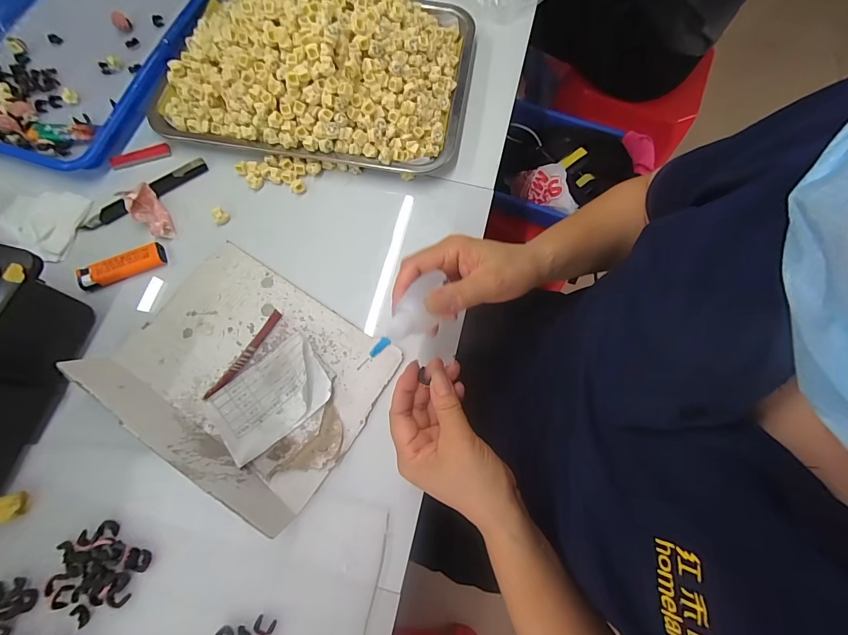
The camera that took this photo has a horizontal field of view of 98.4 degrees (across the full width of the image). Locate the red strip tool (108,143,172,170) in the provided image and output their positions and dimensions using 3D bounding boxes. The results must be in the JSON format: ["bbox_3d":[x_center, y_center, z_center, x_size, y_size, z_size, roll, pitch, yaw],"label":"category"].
[{"bbox_3d":[-0.326,-0.187,0.422,0.067,0.006,0.016,-17,74,-6],"label":"red strip tool"}]

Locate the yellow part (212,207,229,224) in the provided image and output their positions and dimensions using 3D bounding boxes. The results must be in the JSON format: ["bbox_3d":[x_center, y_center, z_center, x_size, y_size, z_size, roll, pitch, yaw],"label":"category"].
[{"bbox_3d":[-0.220,-0.110,0.393,0.015,0.009,0.015,0,73,-1],"label":"yellow part"}]

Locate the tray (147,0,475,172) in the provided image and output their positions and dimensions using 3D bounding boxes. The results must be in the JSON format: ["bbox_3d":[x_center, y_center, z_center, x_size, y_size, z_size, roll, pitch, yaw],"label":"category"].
[{"bbox_3d":[-0.125,-0.300,0.415,0.349,0.082,0.249,9,73,2],"label":"tray"}]

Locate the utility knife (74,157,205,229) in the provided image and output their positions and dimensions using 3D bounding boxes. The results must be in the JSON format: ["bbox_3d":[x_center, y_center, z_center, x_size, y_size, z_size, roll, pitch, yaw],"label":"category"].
[{"bbox_3d":[-0.306,-0.134,0.401,0.143,0.009,0.020,-35,76,-11],"label":"utility knife"}]

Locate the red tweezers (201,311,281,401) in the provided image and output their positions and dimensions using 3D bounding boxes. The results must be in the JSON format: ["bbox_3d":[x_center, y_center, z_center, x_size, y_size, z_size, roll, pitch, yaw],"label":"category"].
[{"bbox_3d":[-0.170,0.035,0.350,0.011,0.009,0.098,30,75,8],"label":"red tweezers"}]

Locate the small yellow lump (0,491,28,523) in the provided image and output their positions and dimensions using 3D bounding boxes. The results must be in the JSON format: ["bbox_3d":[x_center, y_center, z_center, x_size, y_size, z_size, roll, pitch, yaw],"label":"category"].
[{"bbox_3d":[-0.342,0.157,0.304,0.018,0.019,0.021,-13,73,-5],"label":"small yellow lump"}]

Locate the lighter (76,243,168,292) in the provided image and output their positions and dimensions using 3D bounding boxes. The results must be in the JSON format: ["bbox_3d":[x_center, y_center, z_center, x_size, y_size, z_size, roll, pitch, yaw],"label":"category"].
[{"bbox_3d":[-0.308,-0.051,0.374,0.080,0.013,0.023,-25,75,-8],"label":"lighter"}]

